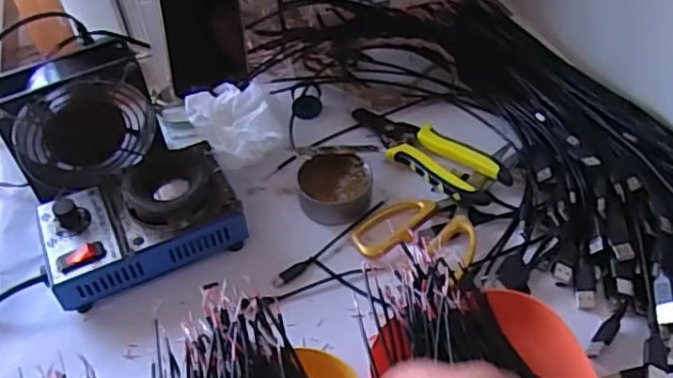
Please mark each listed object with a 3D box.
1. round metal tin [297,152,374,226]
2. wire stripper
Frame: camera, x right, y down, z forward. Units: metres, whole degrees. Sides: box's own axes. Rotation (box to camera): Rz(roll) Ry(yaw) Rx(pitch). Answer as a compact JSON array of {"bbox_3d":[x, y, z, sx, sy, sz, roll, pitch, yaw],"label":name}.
[{"bbox_3d":[0.000,-0.001,0.538,0.062,0.032,0.052,-11,48,-7],"label":"round metal tin"},{"bbox_3d":[0.077,-0.036,0.573,0.056,0.020,0.166,-36,55,-26],"label":"wire stripper"}]

